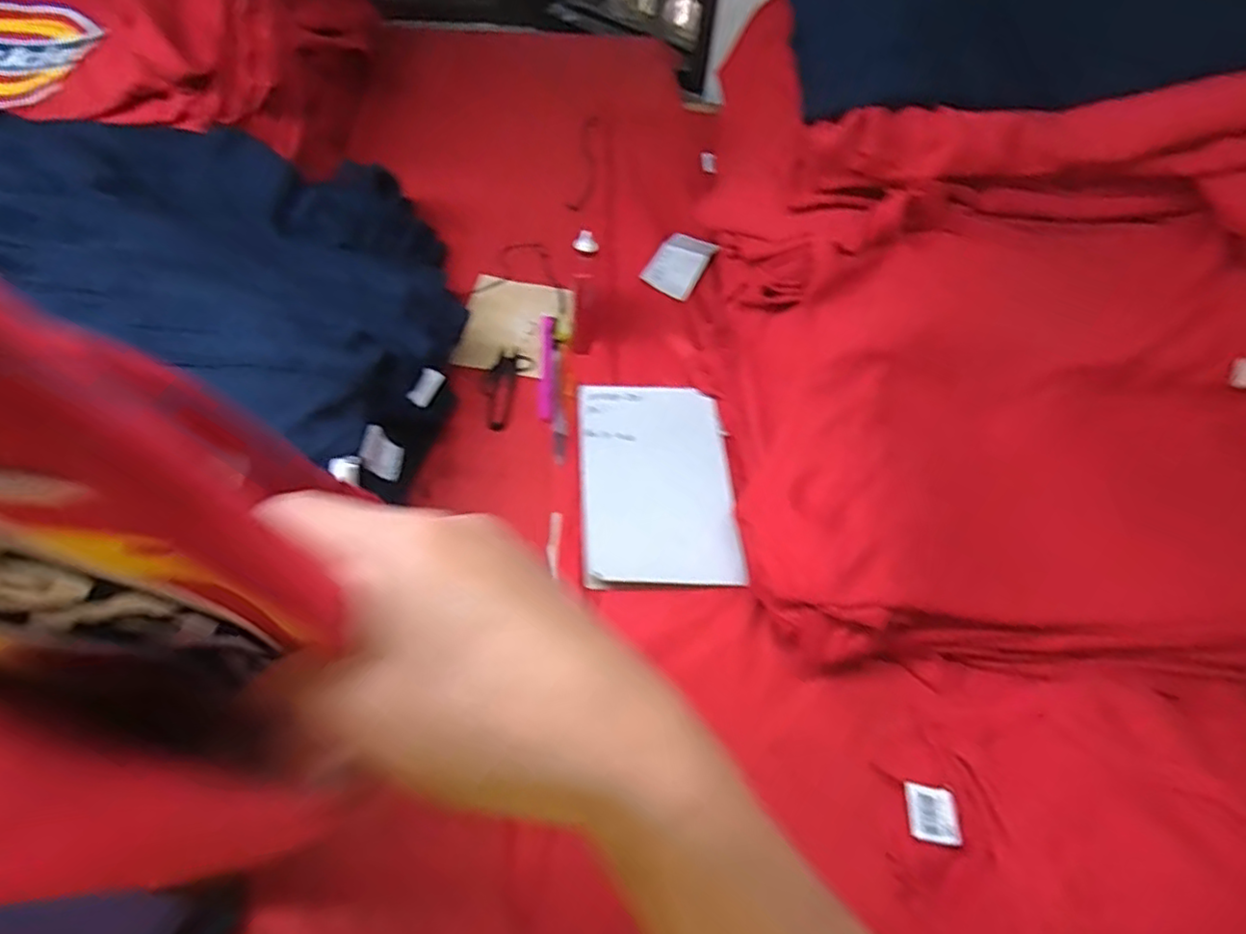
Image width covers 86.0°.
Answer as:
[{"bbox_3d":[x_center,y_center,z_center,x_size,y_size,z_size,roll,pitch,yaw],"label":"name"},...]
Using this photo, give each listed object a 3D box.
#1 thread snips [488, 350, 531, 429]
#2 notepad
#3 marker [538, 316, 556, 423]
[{"bbox_3d":[-0.113,-0.075,0.629,0.031,0.008,0.095,13,52,6],"label":"thread snips"},{"bbox_3d":[0.029,0.009,0.573,0.127,0.014,0.200,0,52,-4],"label":"notepad"},{"bbox_3d":[-0.073,-0.096,0.640,0.014,0.008,0.123,-1,52,-5],"label":"marker"}]

